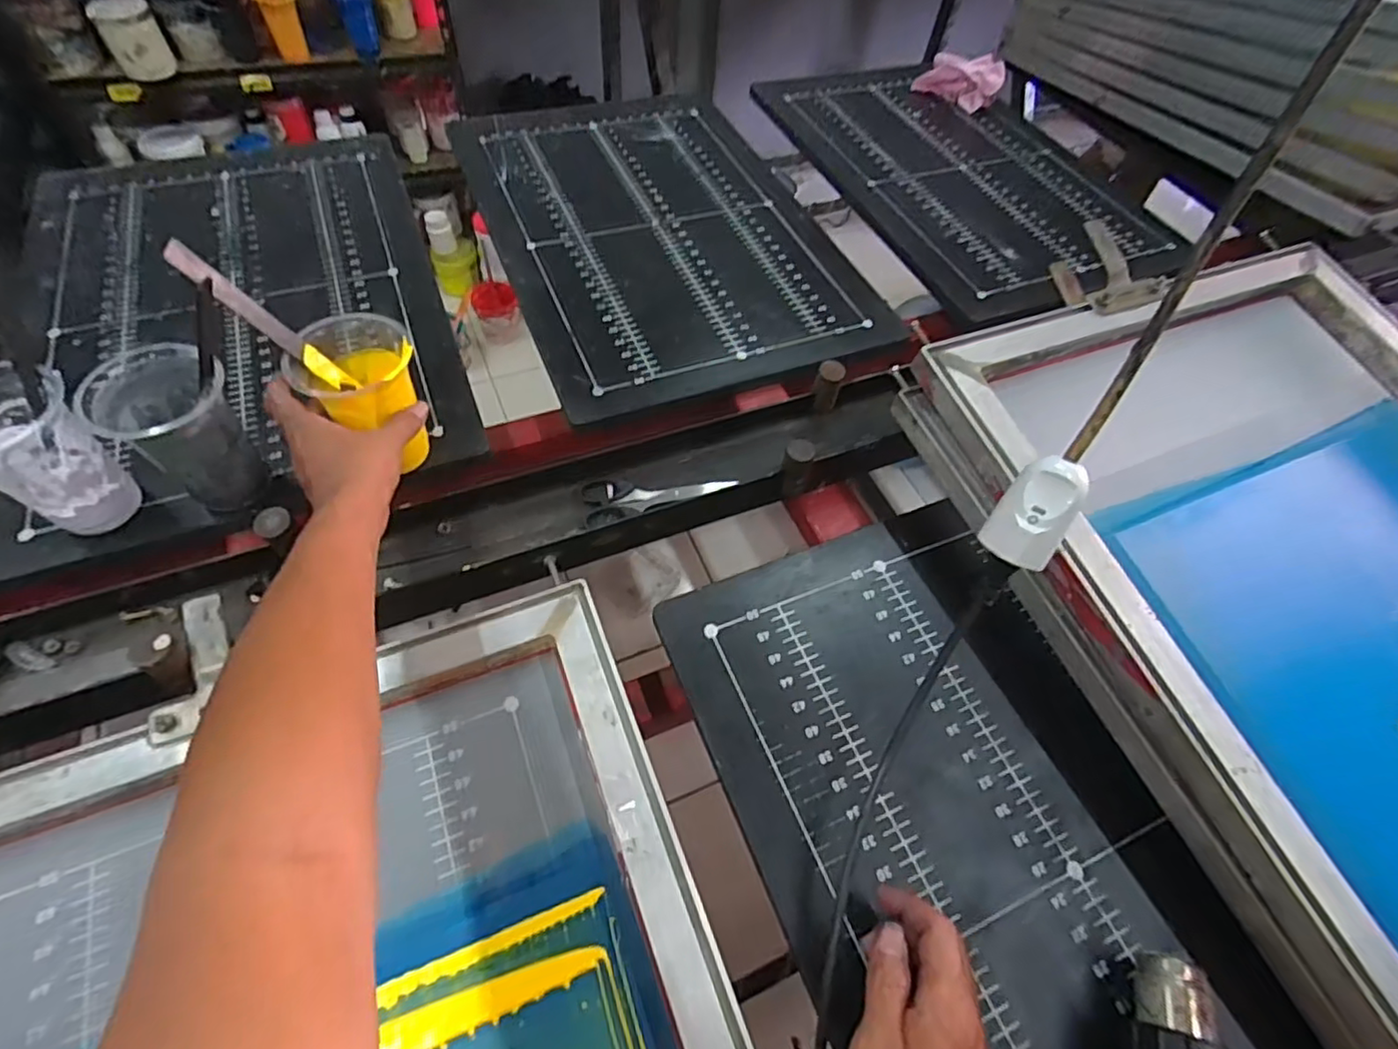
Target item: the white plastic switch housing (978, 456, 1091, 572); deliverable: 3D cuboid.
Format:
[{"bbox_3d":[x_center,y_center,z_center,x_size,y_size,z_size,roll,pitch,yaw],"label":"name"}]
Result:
[{"bbox_3d":[0.202,-0.006,0.376,0.041,0.026,0.065,39,108,24],"label":"white plastic switch housing"}]

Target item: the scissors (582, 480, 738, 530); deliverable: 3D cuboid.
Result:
[{"bbox_3d":[-0.036,-0.029,0.562,0.132,0.018,0.047,-11,60,-12],"label":"scissors"}]

